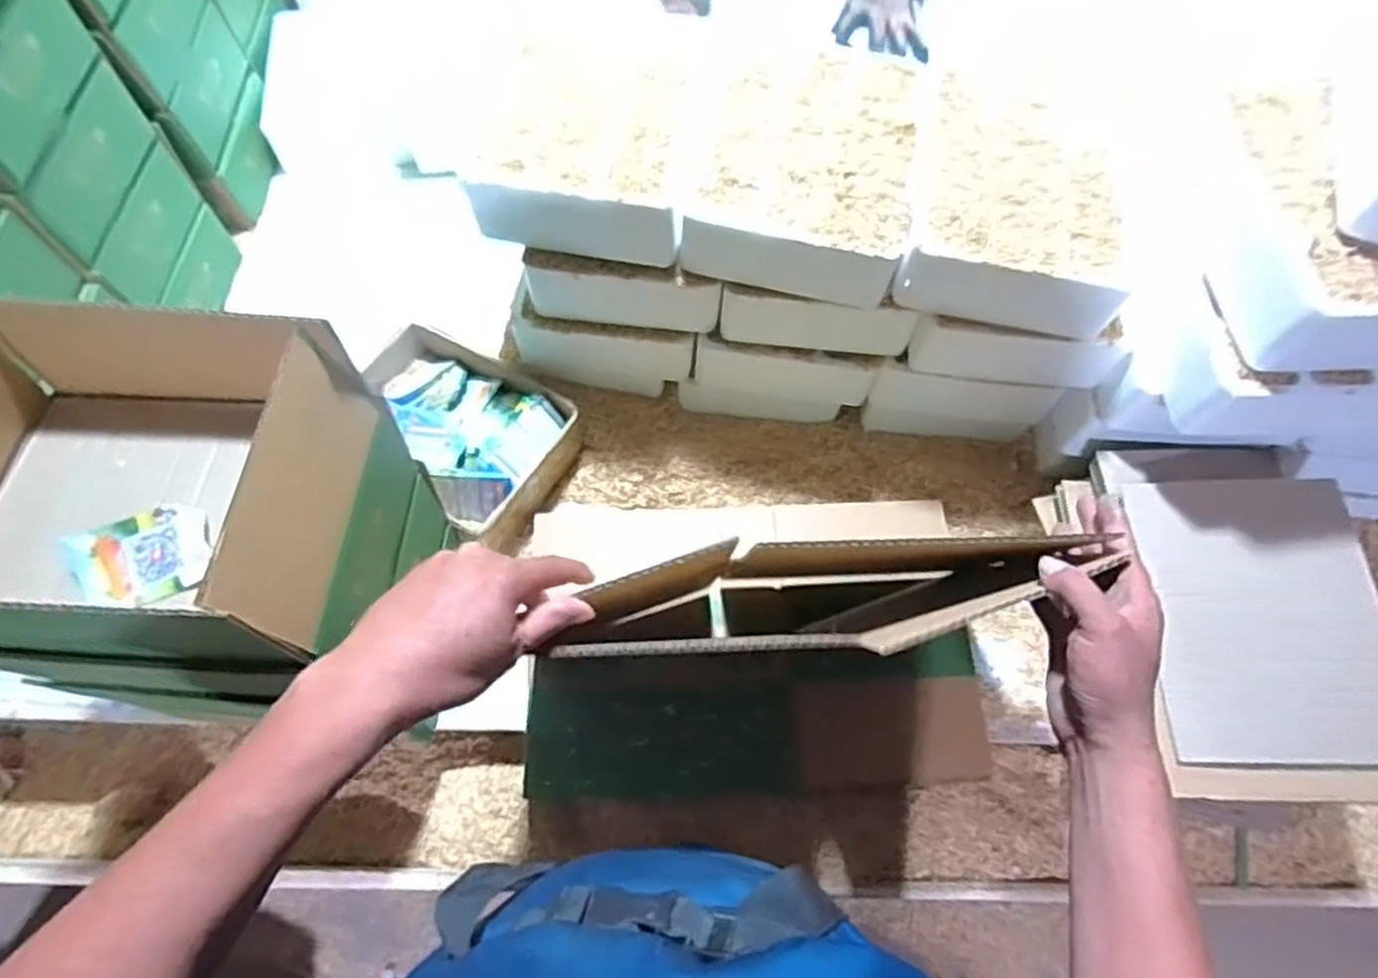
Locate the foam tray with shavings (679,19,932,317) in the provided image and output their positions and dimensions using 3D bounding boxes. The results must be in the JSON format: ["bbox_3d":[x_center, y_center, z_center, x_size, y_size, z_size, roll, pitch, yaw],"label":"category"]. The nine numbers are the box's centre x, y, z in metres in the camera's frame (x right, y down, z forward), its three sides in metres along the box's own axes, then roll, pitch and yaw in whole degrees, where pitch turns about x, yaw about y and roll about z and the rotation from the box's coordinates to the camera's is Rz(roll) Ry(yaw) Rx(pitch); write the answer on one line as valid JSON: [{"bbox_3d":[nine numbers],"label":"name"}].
[{"bbox_3d":[0.107,-0.298,0.676,0.187,0.082,0.243,11,65,4],"label":"foam tray with shavings"}]

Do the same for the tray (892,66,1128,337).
[{"bbox_3d":[0.284,-0.257,0.655,0.180,0.074,0.231,10,65,4],"label":"tray"}]

